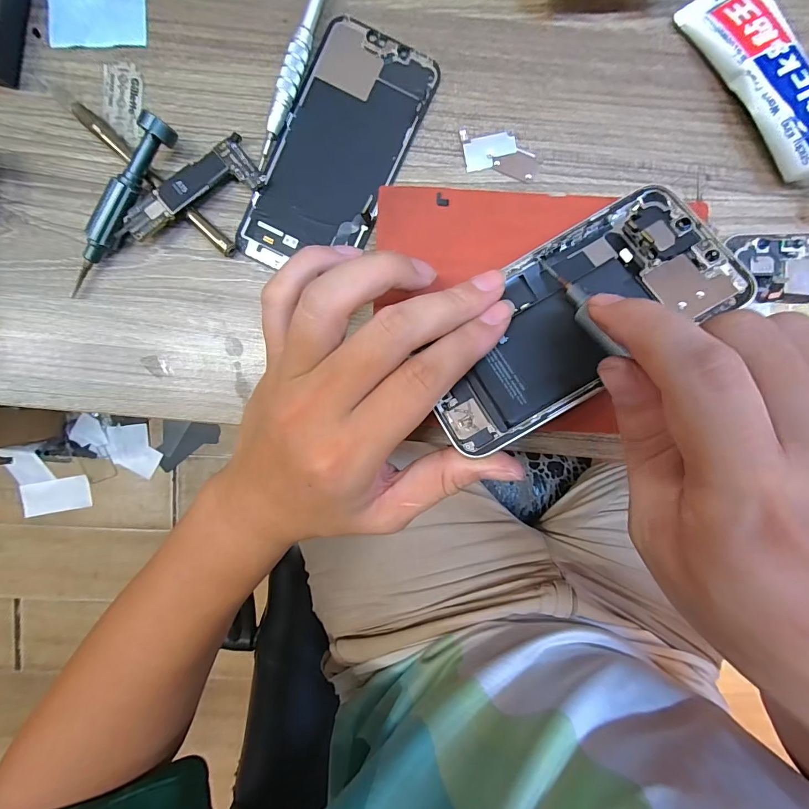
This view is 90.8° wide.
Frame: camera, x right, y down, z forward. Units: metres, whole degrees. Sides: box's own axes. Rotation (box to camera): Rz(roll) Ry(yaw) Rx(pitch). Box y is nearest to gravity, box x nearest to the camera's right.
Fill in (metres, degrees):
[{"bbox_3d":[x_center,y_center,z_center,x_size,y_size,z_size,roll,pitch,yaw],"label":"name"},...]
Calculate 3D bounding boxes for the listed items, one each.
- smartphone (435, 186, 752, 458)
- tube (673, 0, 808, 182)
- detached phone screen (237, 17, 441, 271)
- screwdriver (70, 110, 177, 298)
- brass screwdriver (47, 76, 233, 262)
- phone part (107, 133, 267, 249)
[{"bbox_3d":[0.074,-0.040,0.182,0.143,0.008,0.068,-31,75,1],"label":"smartphone"},{"bbox_3d":[0.206,-0.164,0.215,0.038,0.028,0.146,-31,93,1],"label":"tube"},{"bbox_3d":[-0.038,-0.141,0.228,0.067,0.006,0.139,26,93,-2],"label":"detached phone screen"},{"bbox_3d":[-0.155,-0.105,0.216,0.013,0.024,0.103,33,93,-2],"label":"screwdriver"},{"bbox_3d":[-0.147,-0.132,0.222,0.132,0.009,0.008,43,92,-3],"label":"brass screwdriver"},{"bbox_3d":[-0.120,-0.110,0.219,0.089,0.007,0.028,-39,100,-3],"label":"phone part"}]

